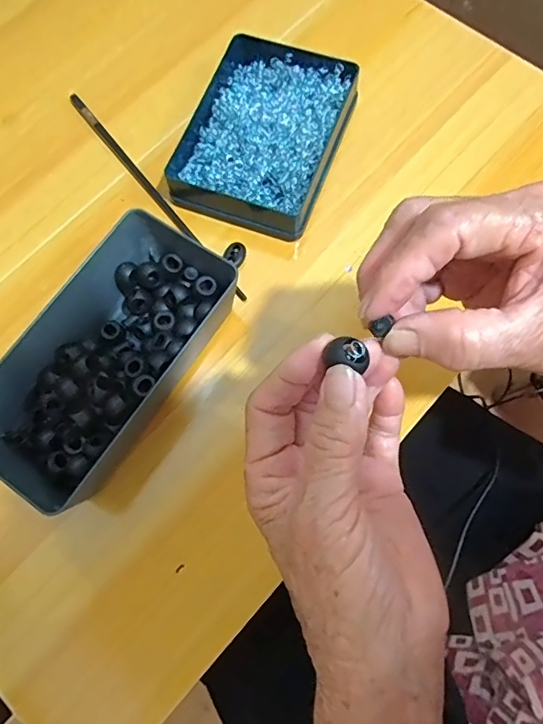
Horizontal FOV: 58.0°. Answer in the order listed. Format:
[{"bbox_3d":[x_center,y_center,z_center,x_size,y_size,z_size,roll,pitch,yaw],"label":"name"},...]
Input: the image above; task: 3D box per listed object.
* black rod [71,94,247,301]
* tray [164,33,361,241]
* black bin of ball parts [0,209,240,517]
[{"bbox_3d":[-0.094,-0.135,0.386,0.006,0.011,0.237,-37,77,-11],"label":"black rod"},{"bbox_3d":[-0.007,-0.179,0.383,0.116,0.029,0.148,20,74,5],"label":"tray"},{"bbox_3d":[-0.109,-0.006,0.329,0.109,0.053,0.190,31,75,8],"label":"black bin of ball parts"}]

